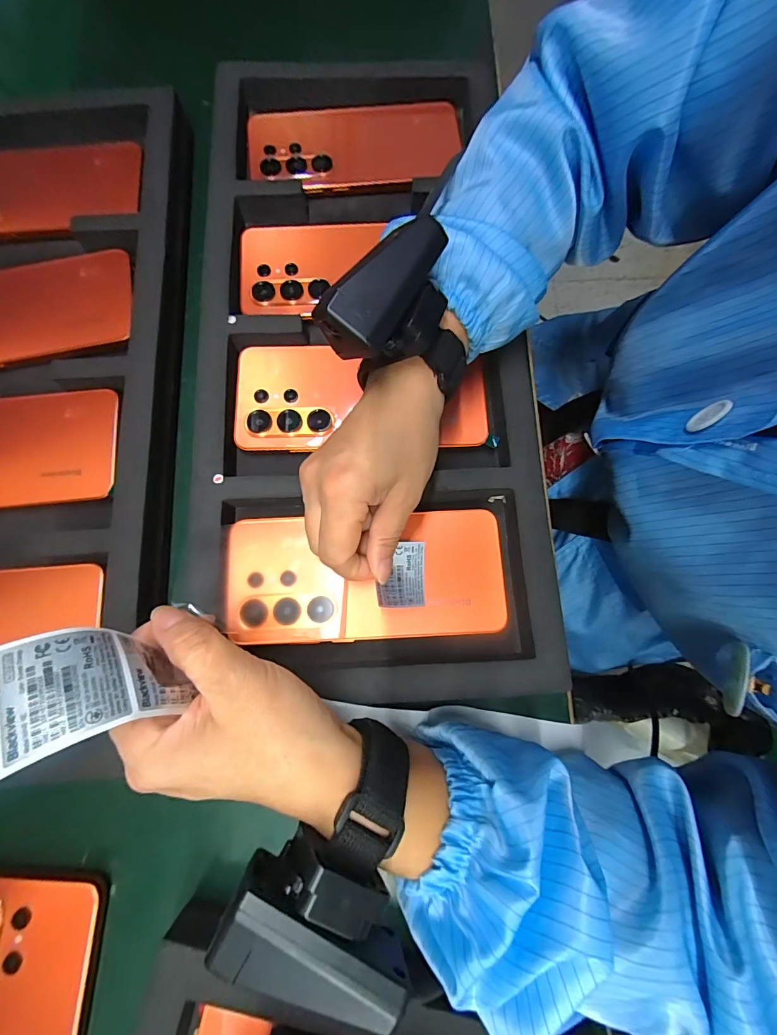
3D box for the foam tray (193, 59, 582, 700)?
[{"bbox_3d":[-0.018,-0.135,0.279,0.216,0.030,0.488,-4,79,0],"label":"foam tray"}]

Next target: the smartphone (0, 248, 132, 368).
[{"bbox_3d":[-0.268,-0.147,0.278,0.169,0.006,0.081,-12,79,-1],"label":"smartphone"}]

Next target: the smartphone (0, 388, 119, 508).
[{"bbox_3d":[-0.261,-0.044,0.257,0.165,0.009,0.078,-5,79,0],"label":"smartphone"}]

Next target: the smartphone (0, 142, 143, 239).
[{"bbox_3d":[-0.278,-0.252,0.306,0.167,0.013,0.077,-6,83,-5],"label":"smartphone"}]

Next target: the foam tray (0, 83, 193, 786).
[{"bbox_3d":[-0.258,-0.088,0.270,0.229,0.033,0.460,-1,79,1],"label":"foam tray"}]

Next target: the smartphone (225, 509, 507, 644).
[{"bbox_3d":[-0.013,0.036,0.244,0.168,0.006,0.076,-3,79,-4],"label":"smartphone"}]

